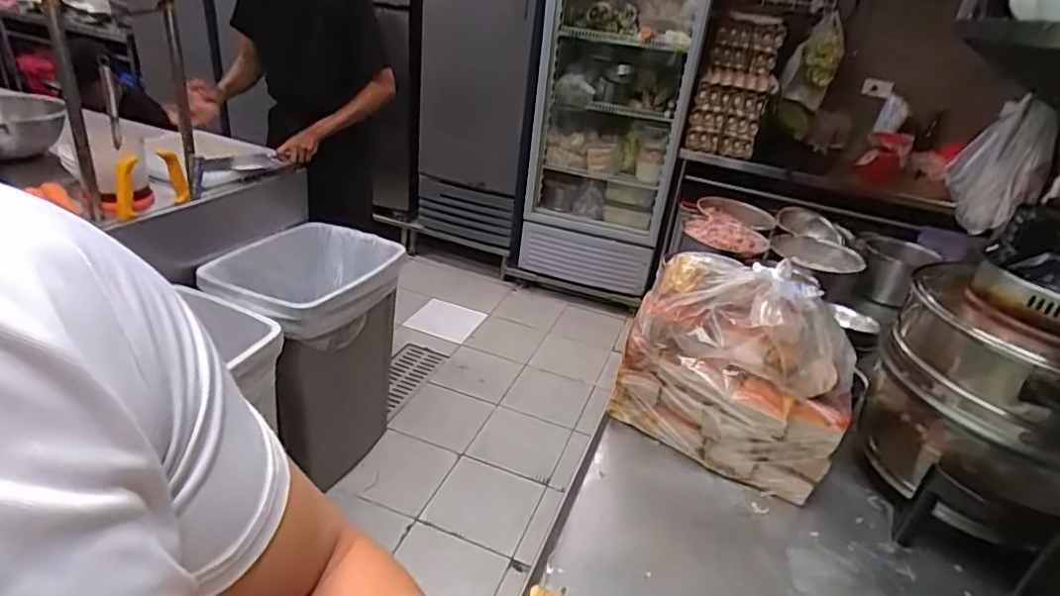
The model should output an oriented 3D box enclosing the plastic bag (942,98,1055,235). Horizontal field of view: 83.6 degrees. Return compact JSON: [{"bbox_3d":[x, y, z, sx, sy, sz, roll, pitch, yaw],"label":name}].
[{"bbox_3d":[1.110,-0.310,1.405,0.174,0.286,0.084,23,32,27],"label":"plastic bag"}]

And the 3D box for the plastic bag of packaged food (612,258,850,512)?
[{"bbox_3d":[0.289,0.105,0.832,0.287,0.279,0.134,27,34,32],"label":"plastic bag of packaged food"}]

